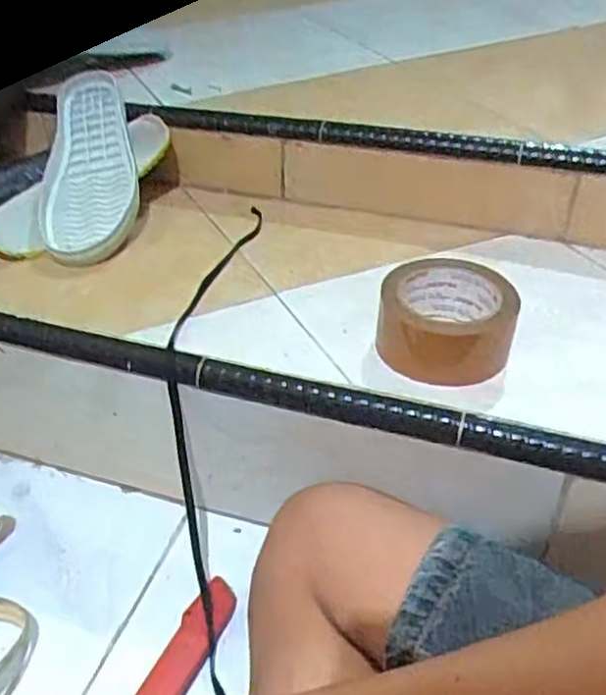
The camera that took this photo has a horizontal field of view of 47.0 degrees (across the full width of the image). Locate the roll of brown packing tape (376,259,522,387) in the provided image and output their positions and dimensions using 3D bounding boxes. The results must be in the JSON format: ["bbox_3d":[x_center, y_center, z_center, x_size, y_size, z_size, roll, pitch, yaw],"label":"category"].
[{"bbox_3d":[0.109,-0.019,0.532,0.096,0.052,0.100,-1,40,1],"label":"roll of brown packing tape"}]

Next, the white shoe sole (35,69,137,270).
[{"bbox_3d":[-0.216,-0.182,0.700,0.090,0.028,0.233,-6,65,-5],"label":"white shoe sole"}]

